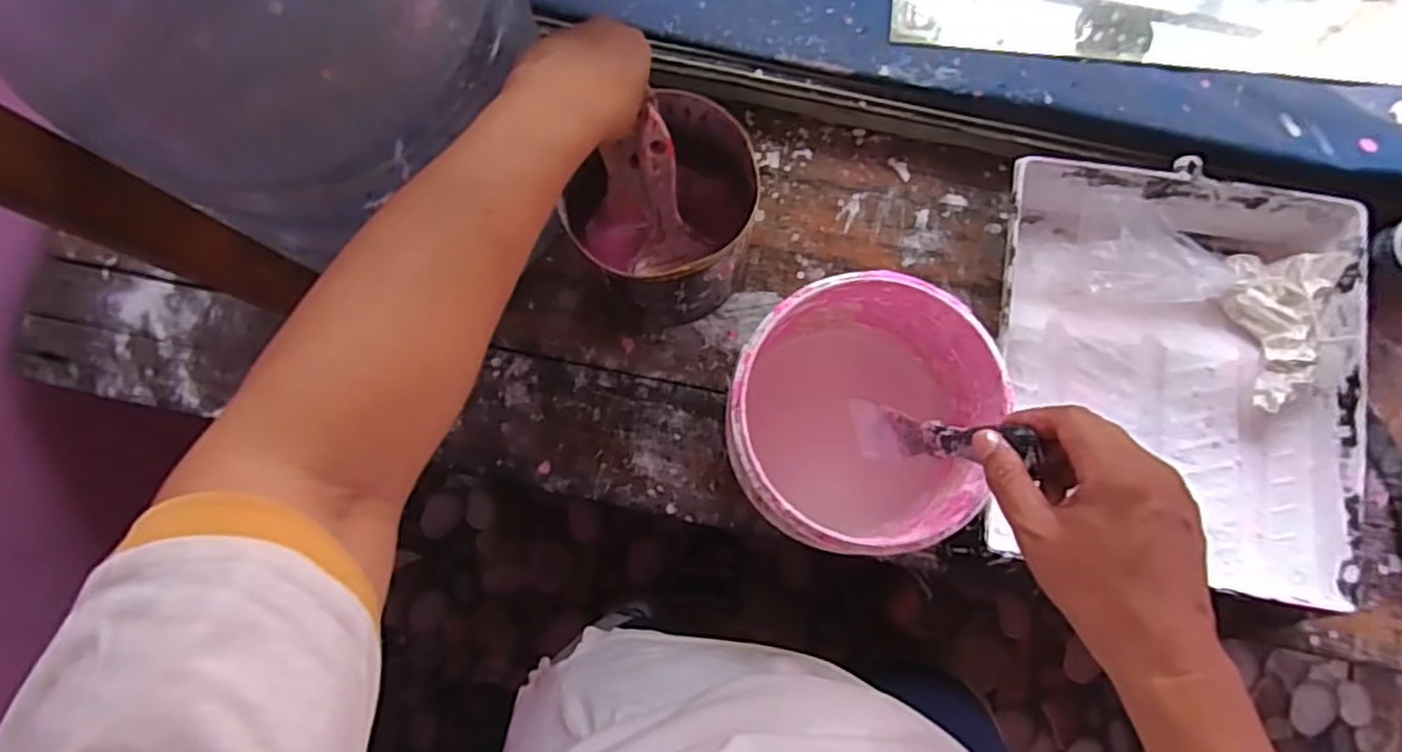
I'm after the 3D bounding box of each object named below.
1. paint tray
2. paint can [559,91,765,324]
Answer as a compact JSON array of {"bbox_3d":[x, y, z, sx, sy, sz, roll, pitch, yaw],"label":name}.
[{"bbox_3d":[0.400,-0.001,0.633,0.294,0.072,0.347,8,82,3],"label":"paint tray"},{"bbox_3d":[-0.022,-0.136,0.605,0.149,0.172,0.143,-39,82,-4],"label":"paint can"}]

